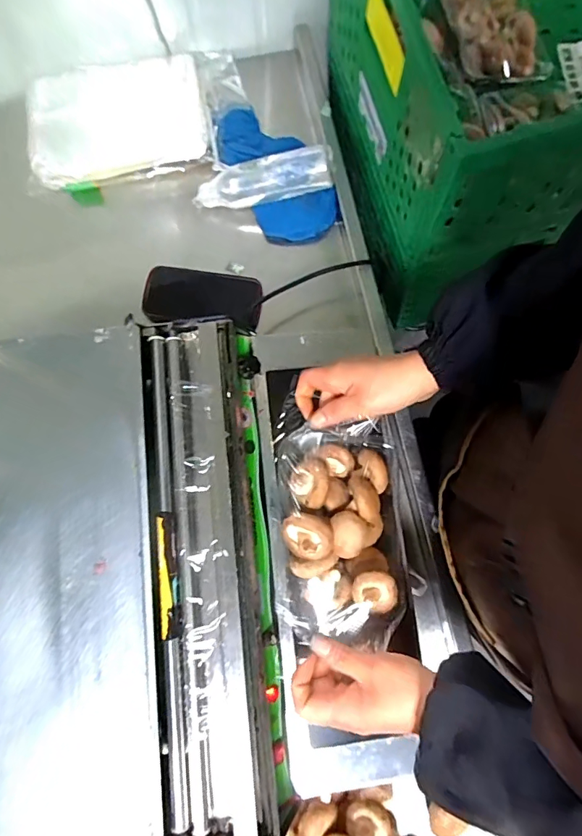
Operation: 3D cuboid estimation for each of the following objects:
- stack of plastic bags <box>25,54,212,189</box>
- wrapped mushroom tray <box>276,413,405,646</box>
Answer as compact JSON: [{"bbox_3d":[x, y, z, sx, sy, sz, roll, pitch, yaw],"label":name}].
[{"bbox_3d":[-0.267,-0.464,0.708,0.264,0.036,0.216,-11,78,-1],"label":"stack of plastic bags"},{"bbox_3d":[0.048,0.109,0.448,0.119,0.052,0.191,-2,78,1],"label":"wrapped mushroom tray"}]

